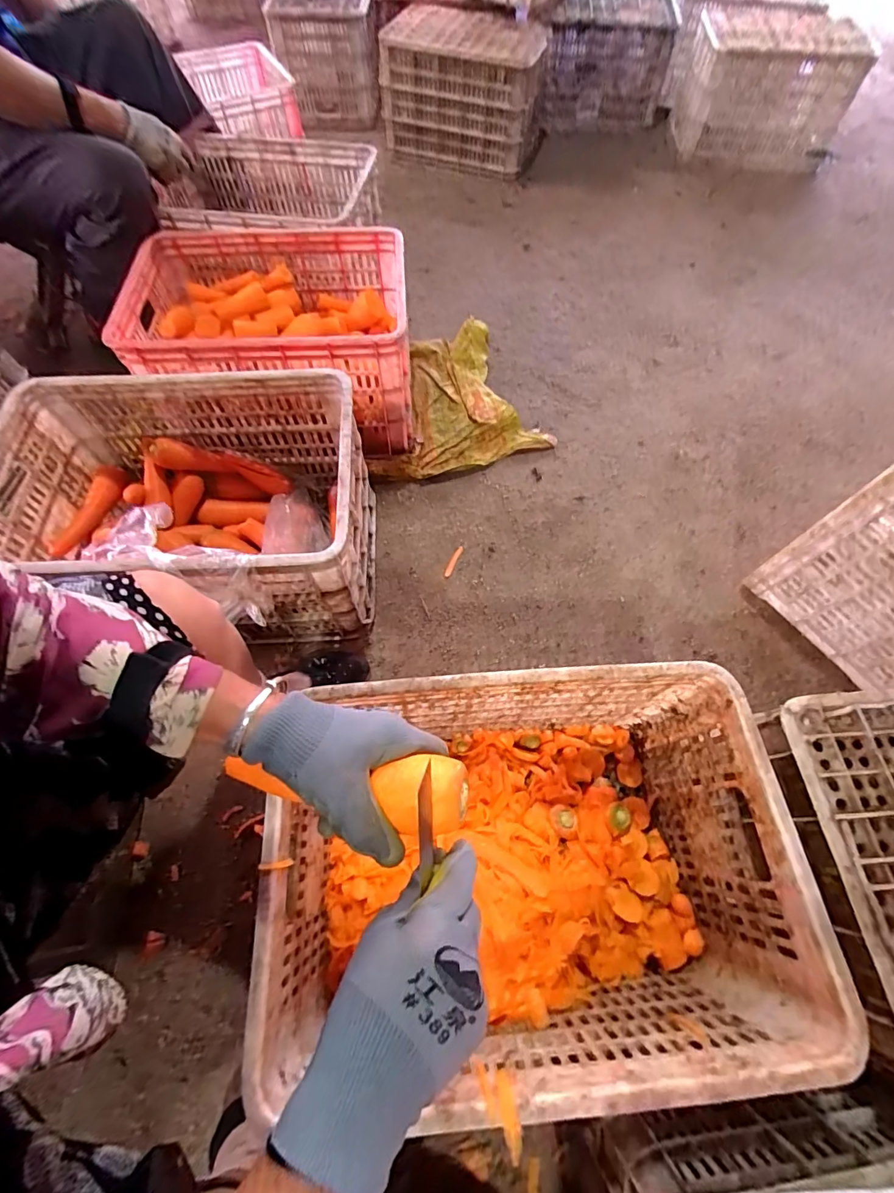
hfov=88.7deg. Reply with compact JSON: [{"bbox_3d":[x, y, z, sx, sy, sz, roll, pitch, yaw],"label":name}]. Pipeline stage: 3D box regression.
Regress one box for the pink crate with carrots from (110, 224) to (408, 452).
[{"bbox_3d":[-0.324,-0.516,0.944,0.510,0.277,0.372,2,64,1],"label":"pink crate with carrots"}]

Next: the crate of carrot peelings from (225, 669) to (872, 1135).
[{"bbox_3d":[0.097,0.306,0.559,0.496,0.274,0.357,-4,64,-2],"label":"crate of carrot peelings"}]

